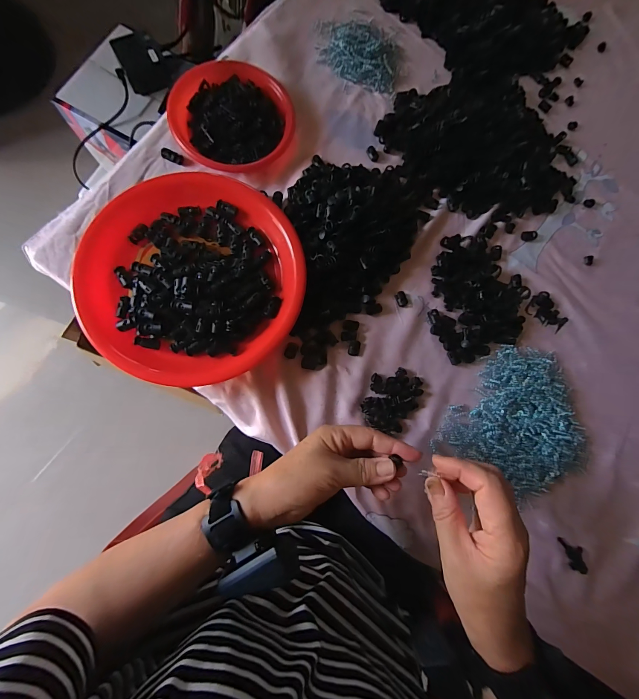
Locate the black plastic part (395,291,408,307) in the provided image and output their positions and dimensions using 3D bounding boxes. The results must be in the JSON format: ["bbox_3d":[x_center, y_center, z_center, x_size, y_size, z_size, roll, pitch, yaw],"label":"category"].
[{"bbox_3d":[0.114,-0.070,0.440,0.015,0.005,0.021,-28,85,-8],"label":"black plastic part"}]

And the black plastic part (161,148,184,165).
[{"bbox_3d":[-0.200,-0.264,0.432,0.029,0.008,0.013,17,80,-18],"label":"black plastic part"}]

